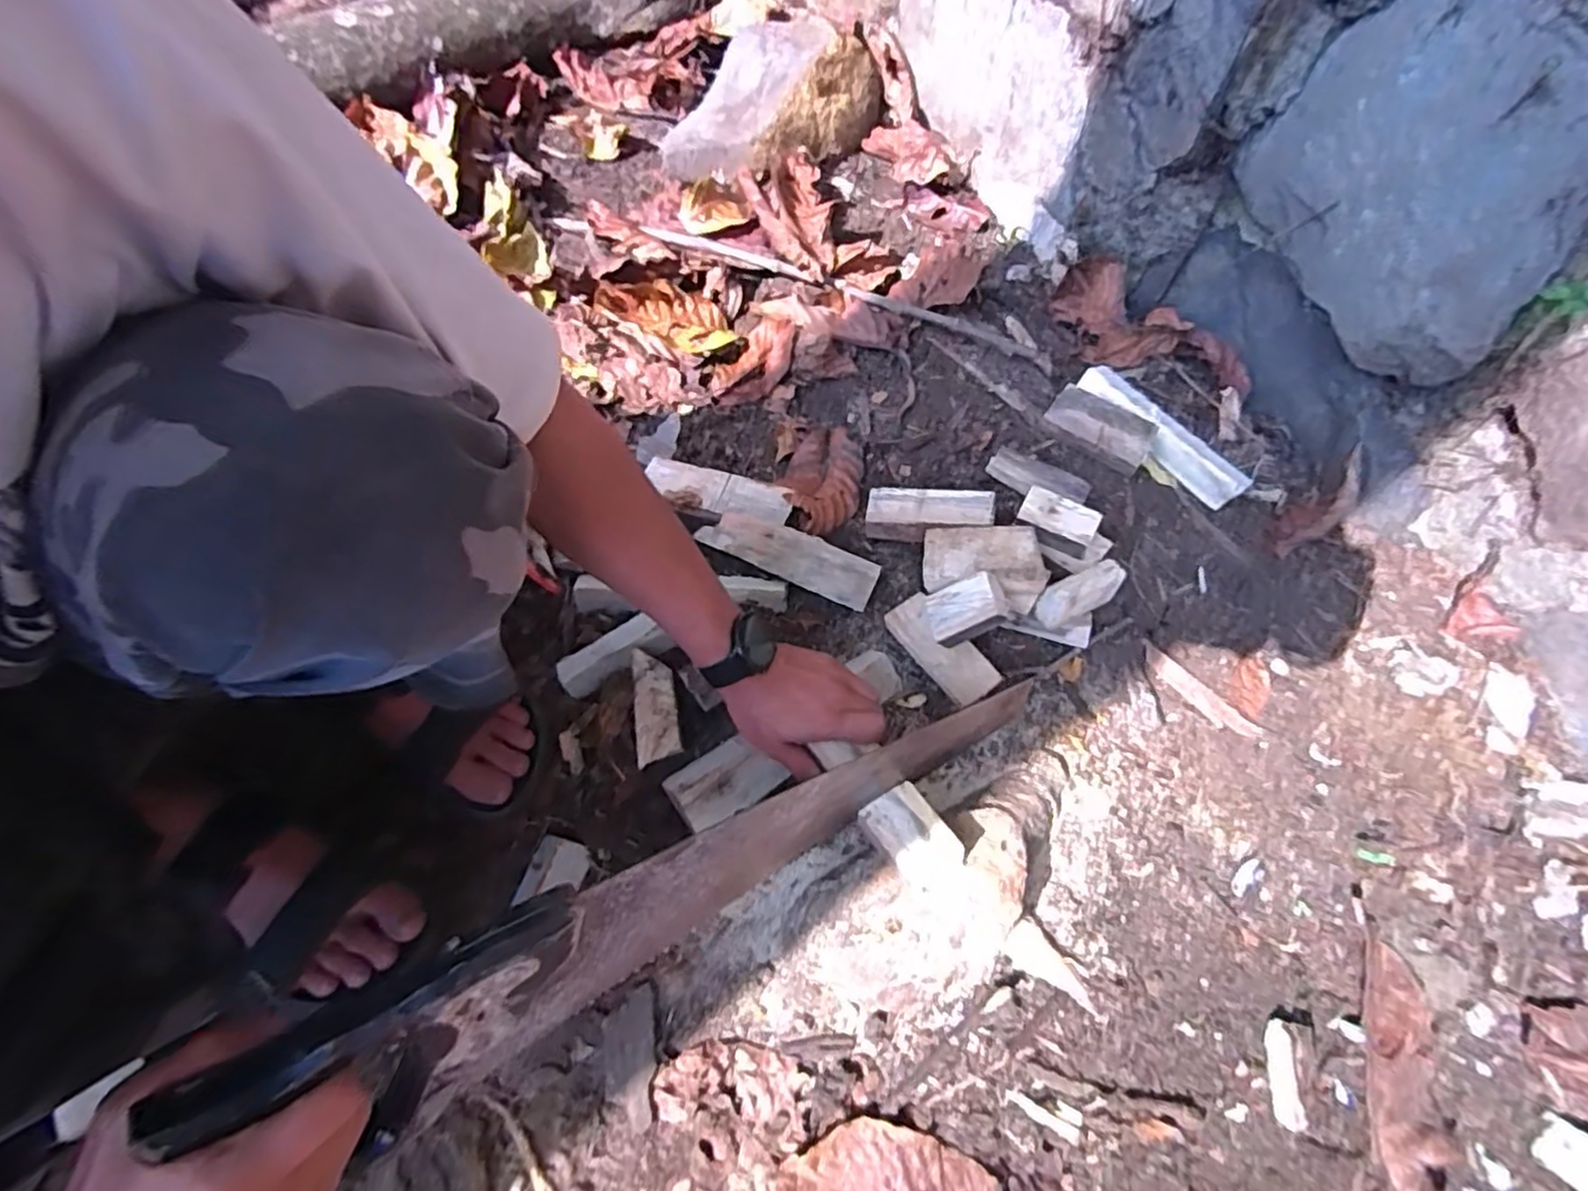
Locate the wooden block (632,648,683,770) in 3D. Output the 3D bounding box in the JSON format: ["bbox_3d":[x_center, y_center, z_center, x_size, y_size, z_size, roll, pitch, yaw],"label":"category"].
[{"bbox_3d":[-0.116,0.092,0.588,0.035,0.011,0.095,-6,66,-5],"label":"wooden block"}]

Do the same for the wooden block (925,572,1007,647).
[{"bbox_3d":[0.145,0.010,0.591,0.062,0.021,0.045,-25,57,26],"label":"wooden block"}]

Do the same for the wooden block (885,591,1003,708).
[{"bbox_3d":[0.127,0.045,0.609,0.041,0.012,0.108,-39,64,0],"label":"wooden block"}]

